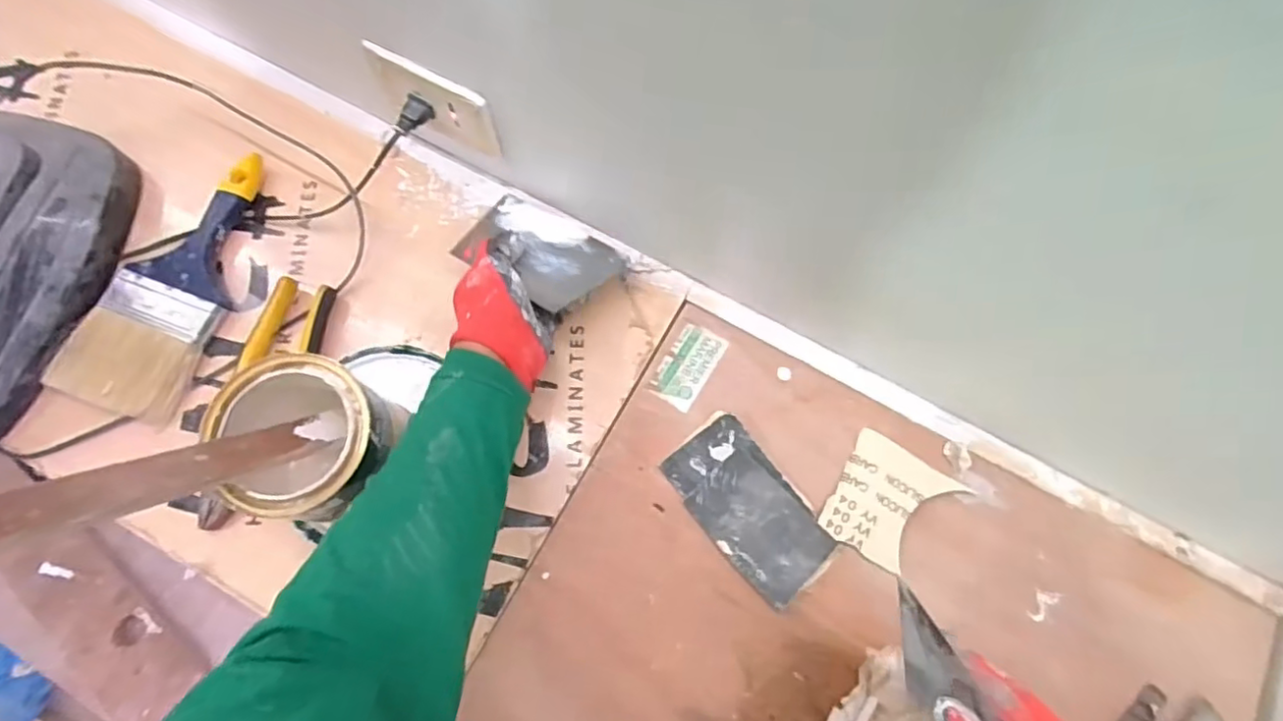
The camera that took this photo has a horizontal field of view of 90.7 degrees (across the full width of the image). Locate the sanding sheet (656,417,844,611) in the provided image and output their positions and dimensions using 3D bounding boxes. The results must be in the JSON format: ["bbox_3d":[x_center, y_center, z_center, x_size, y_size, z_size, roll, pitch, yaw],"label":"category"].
[{"bbox_3d":[0.089,0.121,0.524,0.077,0.007,0.148,-36,73,-10],"label":"sanding sheet"}]

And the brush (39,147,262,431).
[{"bbox_3d":[-0.410,-0.074,0.565,0.103,0.031,0.247,19,73,5],"label":"brush"}]

